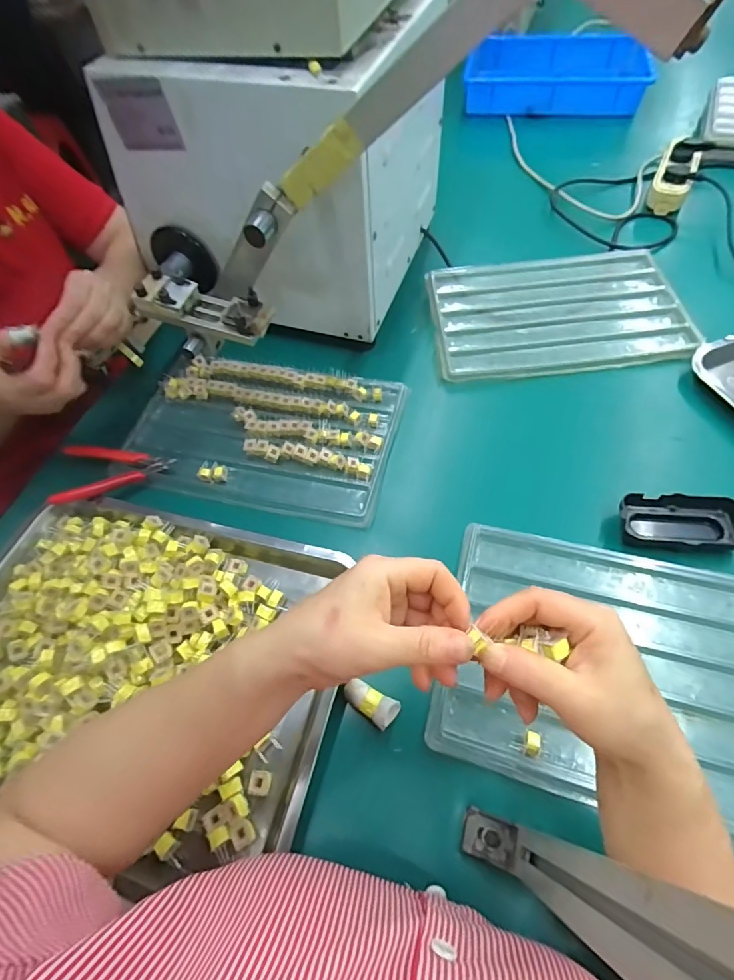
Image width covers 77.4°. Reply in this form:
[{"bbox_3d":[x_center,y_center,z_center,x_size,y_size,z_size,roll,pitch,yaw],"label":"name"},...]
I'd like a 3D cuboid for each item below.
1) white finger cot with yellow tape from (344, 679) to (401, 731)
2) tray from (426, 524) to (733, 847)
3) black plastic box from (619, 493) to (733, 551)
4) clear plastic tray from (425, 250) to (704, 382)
[{"bbox_3d":[0.004,0.178,0.387,0.045,0.019,0.024,31,67,23],"label":"white finger cot with yellow tape"},{"bbox_3d":[0.234,0.152,0.388,0.325,0.022,0.212,10,60,13],"label":"tray"},{"bbox_3d":[0.307,0.029,0.451,0.108,0.025,0.050,3,59,9],"label":"black plastic box"},{"bbox_3d":[0.253,-0.257,0.636,0.325,0.017,0.238,-7,58,2],"label":"clear plastic tray"}]

